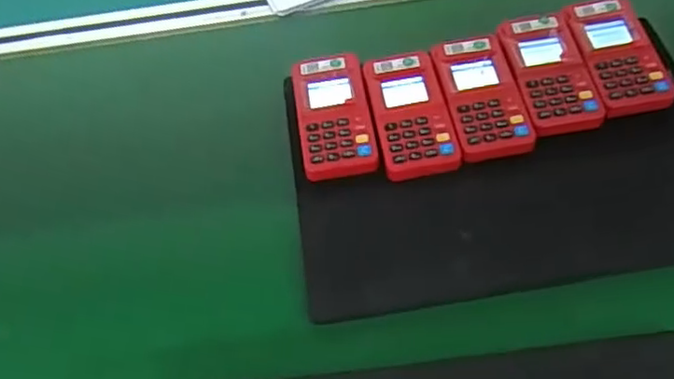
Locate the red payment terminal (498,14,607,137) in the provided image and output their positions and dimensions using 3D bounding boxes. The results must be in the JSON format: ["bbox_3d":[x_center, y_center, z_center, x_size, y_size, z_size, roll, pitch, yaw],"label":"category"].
[{"bbox_3d":[0.181,-0.101,0.552,0.061,0.021,0.119,-14,55,0],"label":"red payment terminal"}]

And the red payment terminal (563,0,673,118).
[{"bbox_3d":[0.243,-0.116,0.563,0.065,0.032,0.119,-13,55,1],"label":"red payment terminal"}]

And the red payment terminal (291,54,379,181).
[{"bbox_3d":[-0.003,-0.063,0.550,0.060,0.022,0.120,-11,55,2],"label":"red payment terminal"}]

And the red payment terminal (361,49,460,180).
[{"bbox_3d":[0.061,-0.064,0.545,0.060,0.025,0.119,-12,55,1],"label":"red payment terminal"}]

